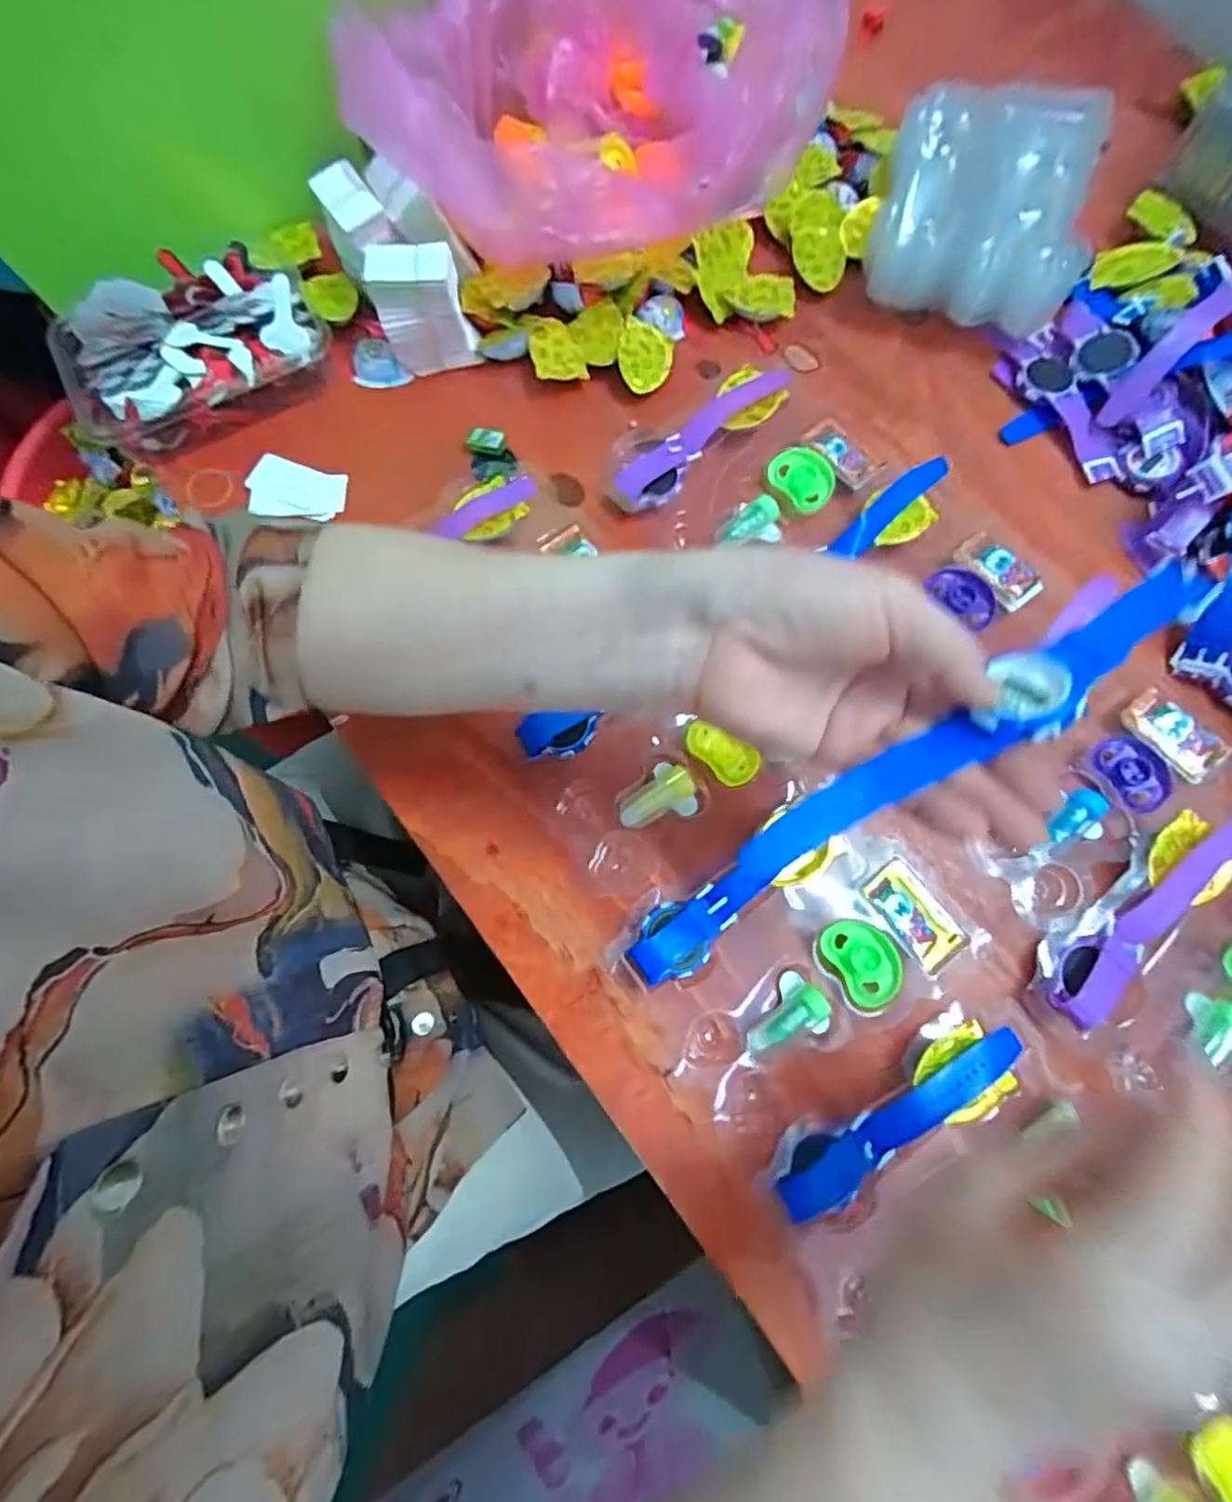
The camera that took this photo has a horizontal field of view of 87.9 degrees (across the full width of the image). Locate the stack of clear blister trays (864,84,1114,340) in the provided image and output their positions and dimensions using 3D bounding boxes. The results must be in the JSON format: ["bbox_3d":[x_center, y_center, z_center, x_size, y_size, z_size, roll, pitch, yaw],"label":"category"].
[{"bbox_3d":[0.262,-0.390,0.458,0.140,0.071,0.174,18,76,5],"label":"stack of clear blister trays"}]

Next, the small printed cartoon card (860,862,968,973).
[{"bbox_3d":[0.165,0.090,0.352,0.036,0.005,0.057,-33,79,-20],"label":"small printed cartoon card"}]

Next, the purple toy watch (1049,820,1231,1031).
[{"bbox_3d":[0.288,0.086,0.342,0.147,0.019,0.023,-43,79,-10],"label":"purple toy watch"}]

